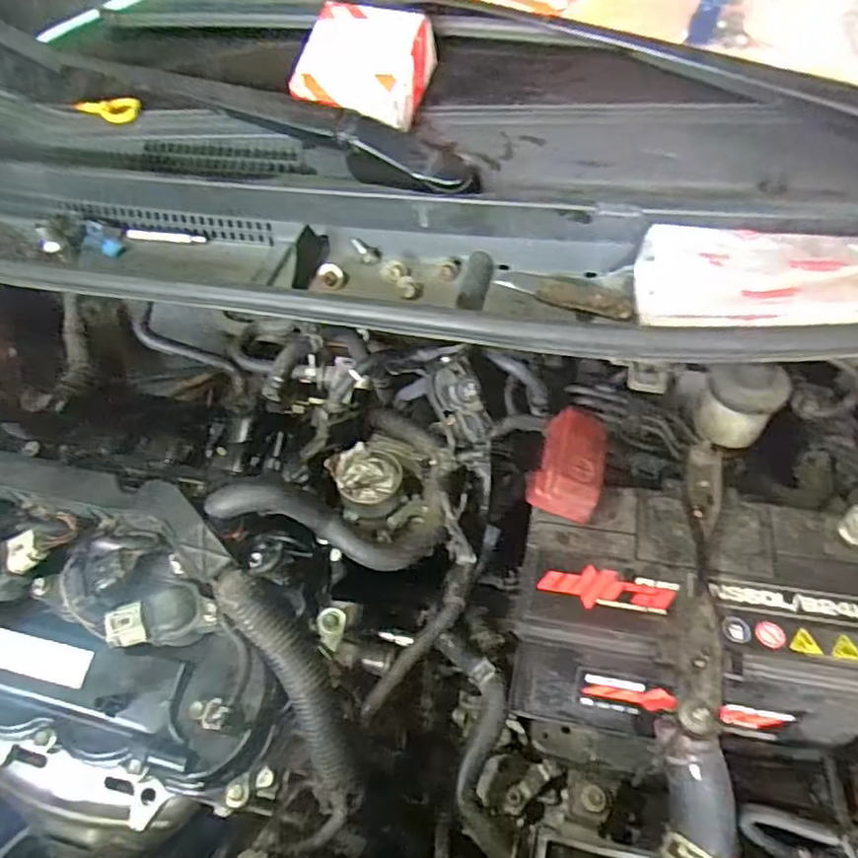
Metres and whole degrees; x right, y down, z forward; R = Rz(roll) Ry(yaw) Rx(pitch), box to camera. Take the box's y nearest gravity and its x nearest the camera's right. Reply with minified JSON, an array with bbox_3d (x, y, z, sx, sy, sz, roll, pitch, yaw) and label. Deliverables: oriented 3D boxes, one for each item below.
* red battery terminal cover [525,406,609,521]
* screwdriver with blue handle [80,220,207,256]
[{"bbox_3d":[0.097,0.023,0.452,0.048,0.029,0.073,9,50,13],"label":"red battery terminal cover"},{"bbox_3d":[-0.242,-0.164,0.558,0.107,0.015,0.029,-1,48,4],"label":"screwdriver with blue handle"}]

